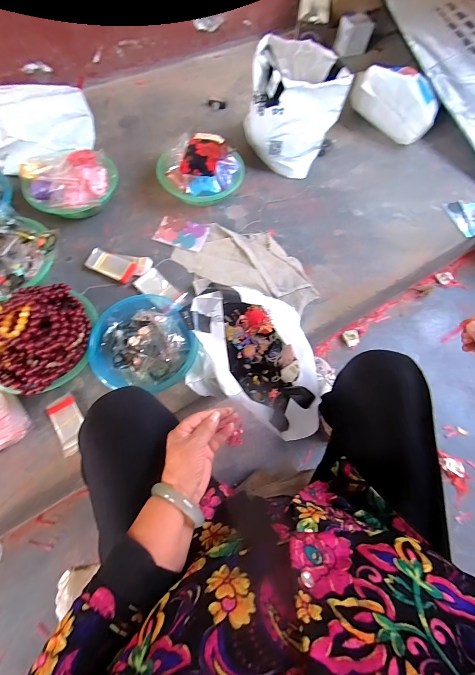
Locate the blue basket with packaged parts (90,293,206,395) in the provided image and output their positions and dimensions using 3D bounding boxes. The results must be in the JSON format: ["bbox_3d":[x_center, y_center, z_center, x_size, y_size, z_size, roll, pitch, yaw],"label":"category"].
[{"bbox_3d":[-0.206,0.009,0.668,0.214,0.070,0.216,1,67,-2],"label":"blue basket with packaged parts"}]

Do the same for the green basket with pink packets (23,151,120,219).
[{"bbox_3d":[-0.445,-0.415,0.826,0.236,0.107,0.202,-33,72,-15],"label":"green basket with pink packets"}]

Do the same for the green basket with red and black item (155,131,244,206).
[{"bbox_3d":[-0.106,-0.473,0.851,0.235,0.149,0.201,15,67,4],"label":"green basket with red and black item"}]

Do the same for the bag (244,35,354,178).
[{"bbox_3d":[0.187,-0.702,0.904,0.207,0.243,0.305,29,69,10],"label":"bag"}]

